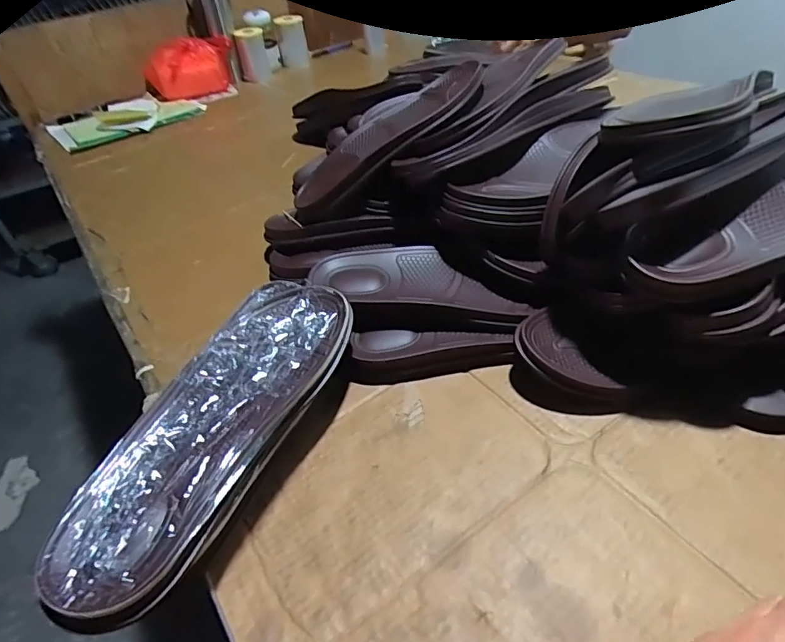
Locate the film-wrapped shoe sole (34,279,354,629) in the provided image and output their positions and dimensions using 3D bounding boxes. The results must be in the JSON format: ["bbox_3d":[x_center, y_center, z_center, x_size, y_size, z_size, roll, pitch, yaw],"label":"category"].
[{"bbox_3d":[-0.124,0.065,0.359,0.105,0.037,0.277,12,45,20],"label":"film-wrapped shoe sole"}]

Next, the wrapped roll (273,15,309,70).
[{"bbox_3d":[-0.247,-0.692,1.231,0.069,0.106,0.059,-9,42,-2],"label":"wrapped roll"}]

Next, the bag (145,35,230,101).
[{"bbox_3d":[-0.455,-0.571,1.129,0.200,0.104,0.070,-25,45,-19],"label":"bag"}]

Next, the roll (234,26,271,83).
[{"bbox_3d":[-0.330,-0.623,1.164,0.068,0.108,0.061,-15,42,-10],"label":"roll"}]

